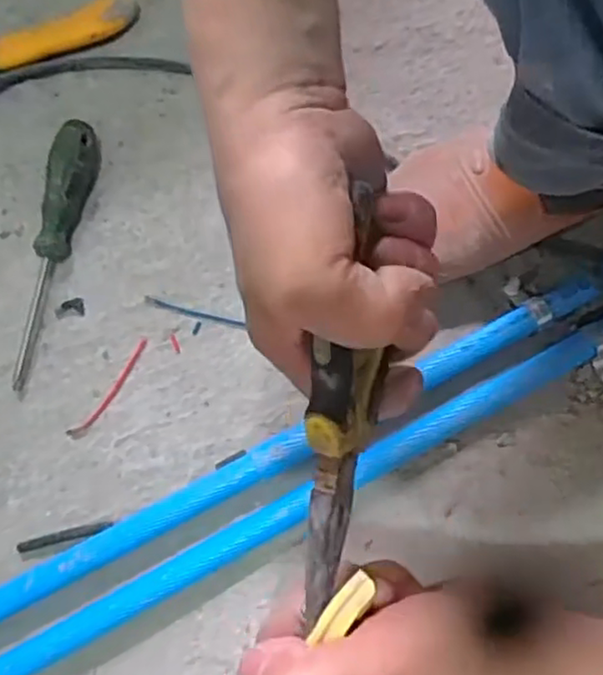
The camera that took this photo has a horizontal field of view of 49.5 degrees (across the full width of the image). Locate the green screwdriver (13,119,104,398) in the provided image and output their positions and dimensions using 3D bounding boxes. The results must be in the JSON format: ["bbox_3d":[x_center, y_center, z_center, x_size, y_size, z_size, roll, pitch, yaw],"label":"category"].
[{"bbox_3d":[-0.182,-0.066,0.482,0.028,0.034,0.198,9,74,3],"label":"green screwdriver"}]

